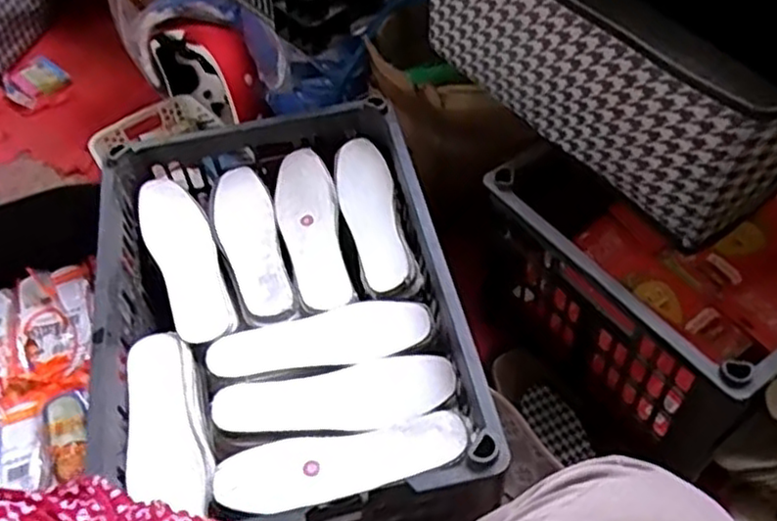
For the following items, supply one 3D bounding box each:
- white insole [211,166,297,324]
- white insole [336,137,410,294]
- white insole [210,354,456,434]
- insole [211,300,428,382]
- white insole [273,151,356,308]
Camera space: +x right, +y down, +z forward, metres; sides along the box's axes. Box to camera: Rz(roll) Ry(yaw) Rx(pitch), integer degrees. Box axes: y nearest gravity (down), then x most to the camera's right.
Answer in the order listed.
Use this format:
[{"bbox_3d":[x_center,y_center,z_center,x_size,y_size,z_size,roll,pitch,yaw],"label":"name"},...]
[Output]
[{"bbox_3d":[-0.158,-0.024,0.805,0.065,0.019,0.219,-14,51,-8],"label":"white insole"},{"bbox_3d":[-0.022,-0.058,0.808,0.061,0.014,0.210,-8,51,-3],"label":"white insole"},{"bbox_3d":[-0.051,0.132,0.672,0.223,0.020,0.073,-8,51,-2],"label":"white insole"},{"bbox_3d":[-0.069,0.079,0.722,0.218,0.014,0.073,-10,51,-4],"label":"insole"},{"bbox_3d":[-0.090,-0.040,0.807,0.069,0.022,0.218,-10,51,-4],"label":"white insole"}]

